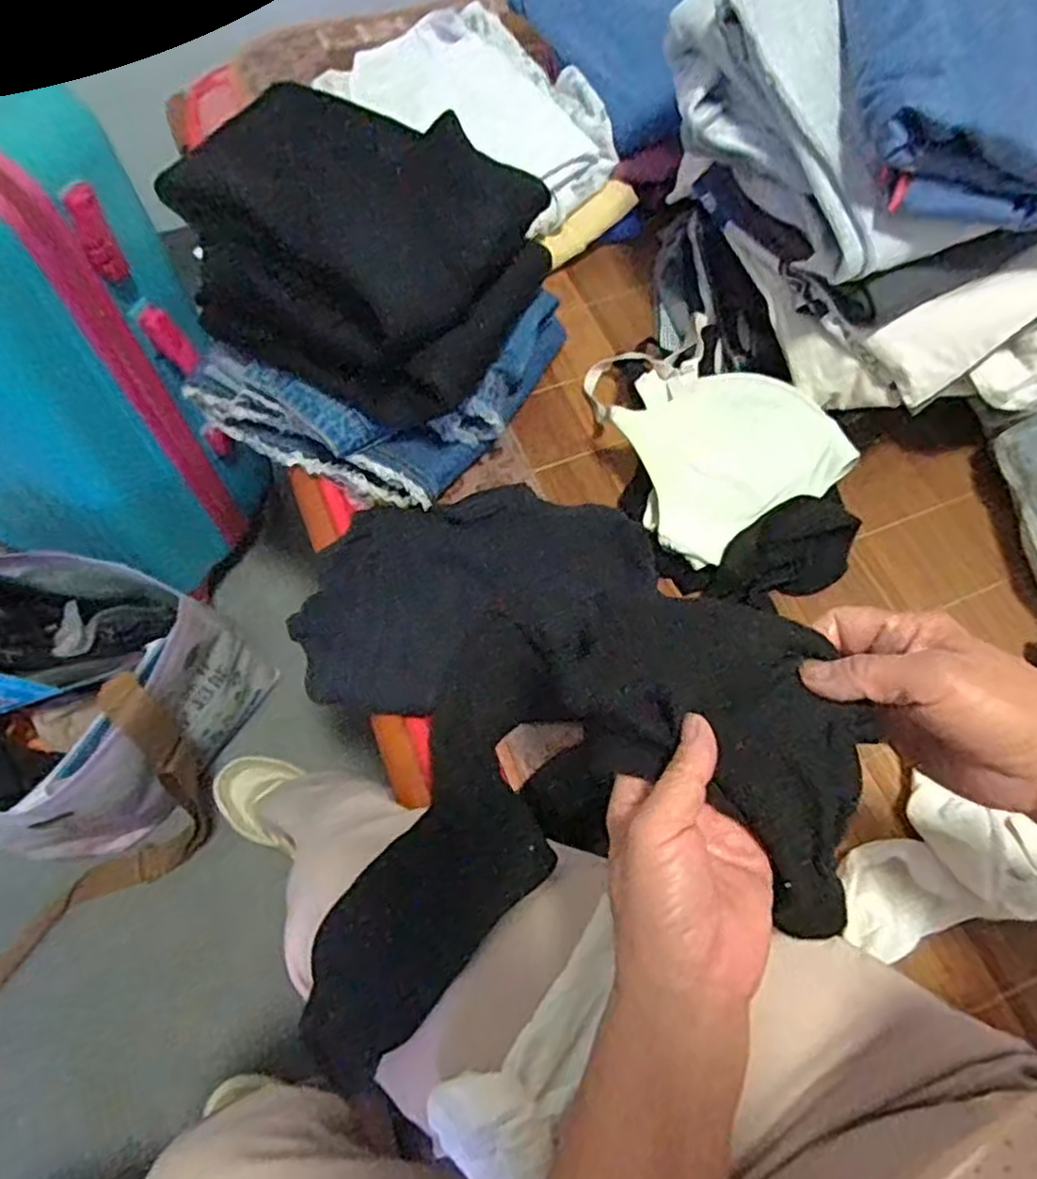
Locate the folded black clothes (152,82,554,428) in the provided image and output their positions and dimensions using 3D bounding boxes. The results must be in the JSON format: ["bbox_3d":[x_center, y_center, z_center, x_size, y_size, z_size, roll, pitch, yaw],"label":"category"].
[{"bbox_3d":[-0.115,-0.265,0.537,0.225,0.138,0.180,25,67,11],"label":"folded black clothes"}]

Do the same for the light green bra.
[{"bbox_3d":[0.147,-0.133,0.587,0.153,0.058,0.220,-21,66,-10],"label":"light green bra"}]

